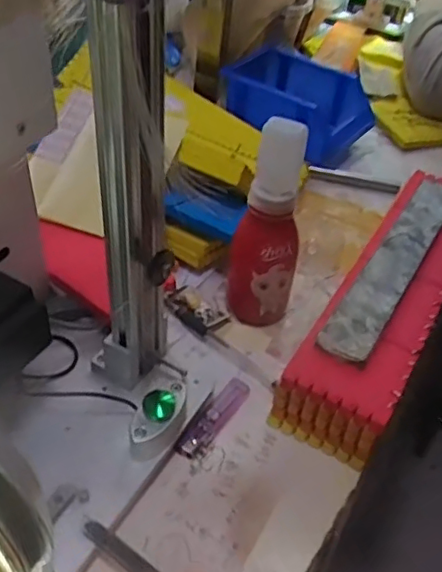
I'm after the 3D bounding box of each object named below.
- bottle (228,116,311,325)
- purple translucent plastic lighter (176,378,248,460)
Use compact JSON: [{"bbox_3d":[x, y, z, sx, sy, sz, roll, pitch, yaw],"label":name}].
[{"bbox_3d":[0.042,-0.047,0.517,0.049,0.179,0.051,4,44,-4],"label":"bottle"},{"bbox_3d":[-0.005,0.103,0.478,0.020,0.010,0.080,26,47,19],"label":"purple translucent plastic lighter"}]

